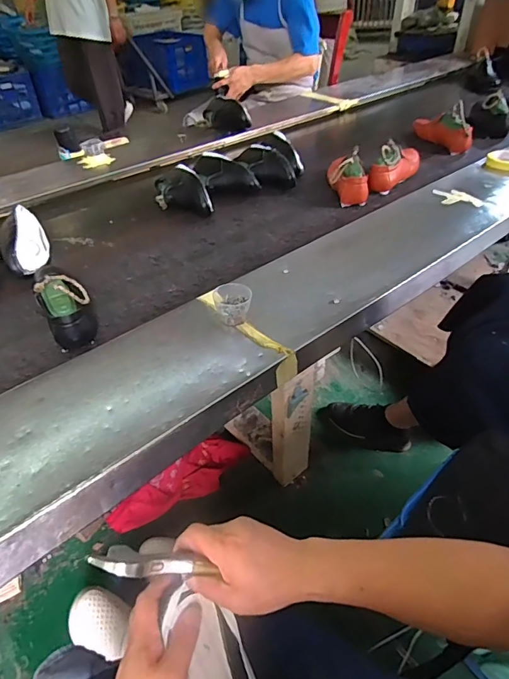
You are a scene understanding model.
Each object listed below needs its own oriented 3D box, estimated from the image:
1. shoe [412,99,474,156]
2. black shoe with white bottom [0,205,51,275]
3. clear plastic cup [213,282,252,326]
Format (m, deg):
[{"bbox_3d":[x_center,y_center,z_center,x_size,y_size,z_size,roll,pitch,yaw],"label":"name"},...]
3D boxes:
[{"bbox_3d":[0.590,-0.679,1.361,0.079,0.090,0.239,-8,43,-6],"label":"shoe"},{"bbox_3d":[-0.504,-0.211,0.952,0.095,0.067,0.234,-21,46,-19],"label":"black shoe with white bottom"},{"bbox_3d":[-0.036,-0.062,0.735,0.065,0.046,0.066,-3,42,-1],"label":"clear plastic cup"}]

